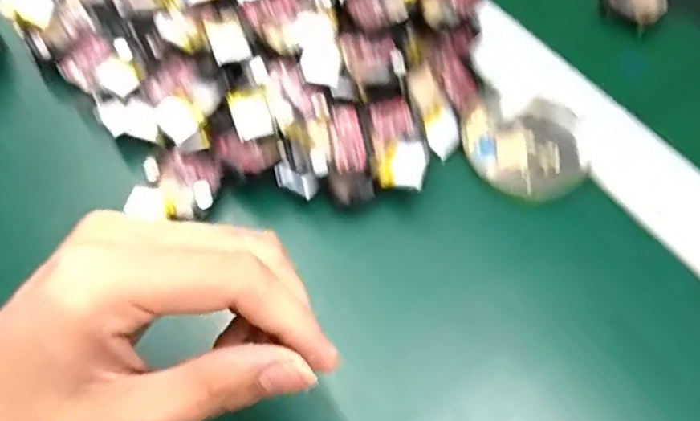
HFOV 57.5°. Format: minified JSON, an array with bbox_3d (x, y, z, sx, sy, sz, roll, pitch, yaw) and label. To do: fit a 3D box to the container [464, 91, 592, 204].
[{"bbox_3d":[0.093,-0.034,0.341,0.061,0.011,0.061,-1,58,1],"label":"container"}]

